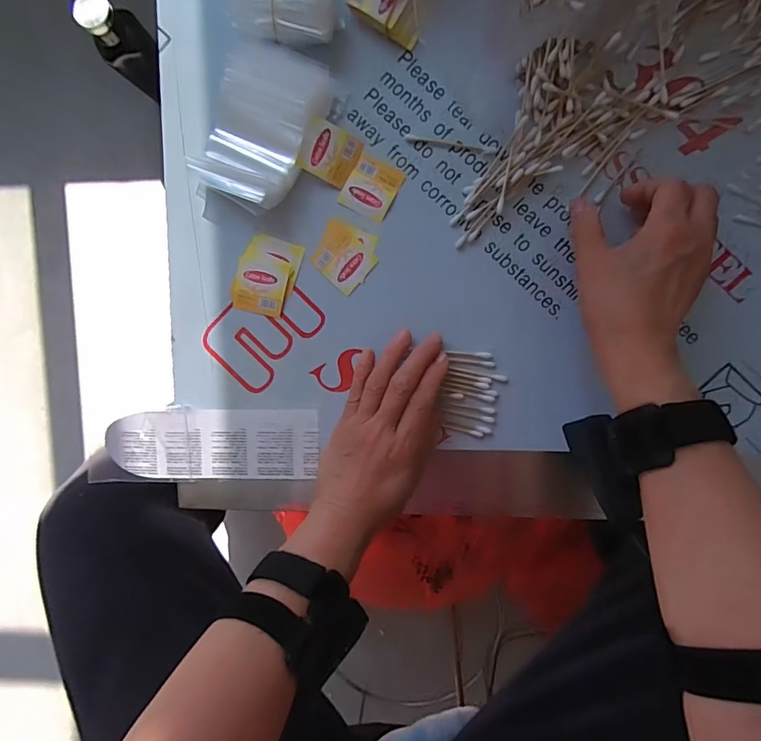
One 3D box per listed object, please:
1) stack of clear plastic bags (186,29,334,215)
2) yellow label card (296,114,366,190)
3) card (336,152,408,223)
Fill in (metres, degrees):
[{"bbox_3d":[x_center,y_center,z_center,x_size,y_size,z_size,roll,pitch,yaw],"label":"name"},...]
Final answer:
[{"bbox_3d":[-0.091,-0.183,0.361,0.077,0.026,0.117,23,96,3],"label":"stack of clear plastic bags"},{"bbox_3d":[-0.039,-0.167,0.366,0.042,0.004,0.038,21,99,-16],"label":"yellow label card"},{"bbox_3d":[-0.007,-0.143,0.372,0.039,0.004,0.042,28,96,2],"label":"card"}]

